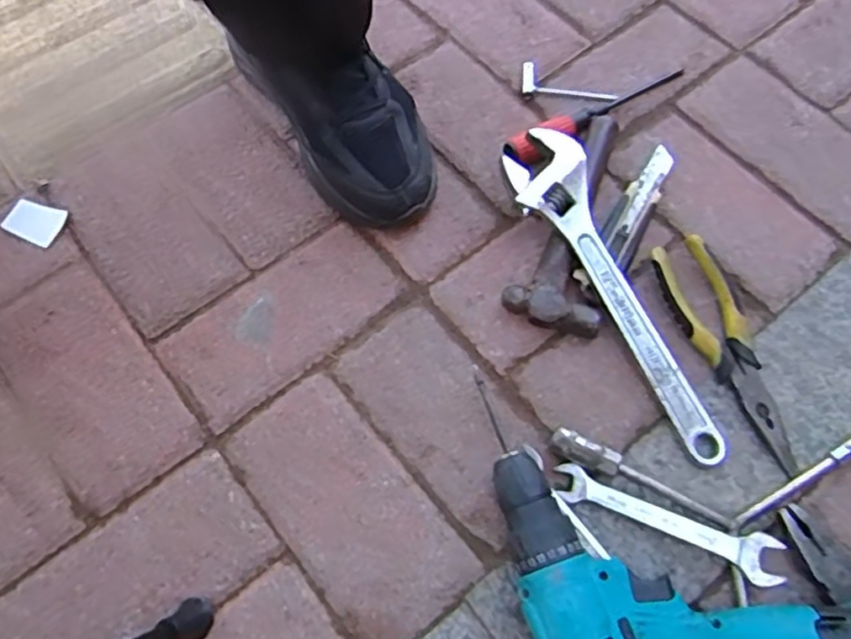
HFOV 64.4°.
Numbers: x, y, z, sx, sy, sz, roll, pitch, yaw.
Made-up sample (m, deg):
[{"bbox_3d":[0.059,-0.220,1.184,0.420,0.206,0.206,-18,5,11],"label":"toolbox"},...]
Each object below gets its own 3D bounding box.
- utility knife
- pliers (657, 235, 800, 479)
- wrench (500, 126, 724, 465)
[{"bbox_3d":[0.170,-0.084,0.560,0.032,0.014,0.163,30,70,14],"label":"utility knife"},{"bbox_3d":[0.228,0.022,0.506,0.048,0.020,0.186,-20,67,-7],"label":"pliers"},{"bbox_3d":[0.136,-0.021,0.520,0.065,0.013,0.284,-20,77,-3],"label":"wrench"}]

